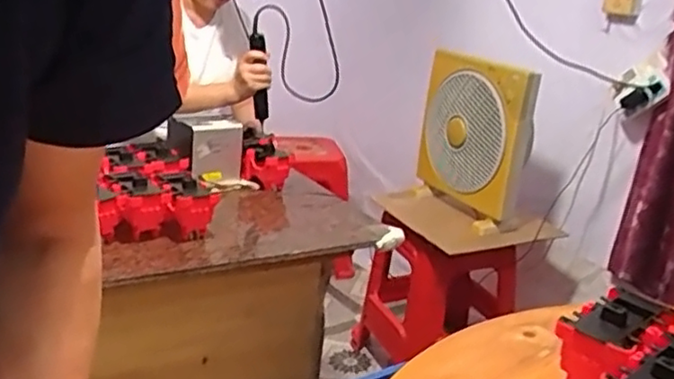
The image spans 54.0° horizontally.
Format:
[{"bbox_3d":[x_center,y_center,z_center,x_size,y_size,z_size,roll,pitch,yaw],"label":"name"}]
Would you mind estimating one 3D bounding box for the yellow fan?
[{"bbox_3d":[0.354,-0.158,1.810,0.090,0.390,0.377,3,18,-36],"label":"yellow fan"}]

